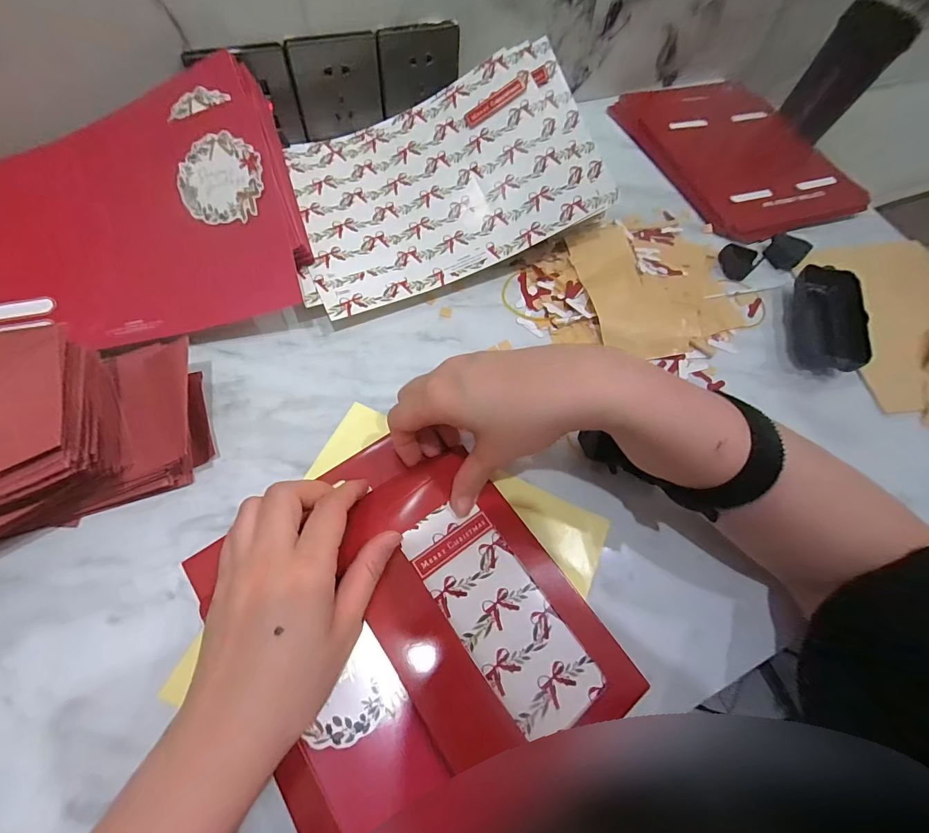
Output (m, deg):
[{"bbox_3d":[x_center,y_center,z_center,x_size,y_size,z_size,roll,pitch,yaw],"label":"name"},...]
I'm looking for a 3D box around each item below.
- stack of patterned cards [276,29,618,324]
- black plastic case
[{"bbox_3d":[-0.021,-0.213,0.362,0.270,0.027,0.186,-21,81,0],"label":"stack of patterned cards"},{"bbox_3d":[0.339,-0.094,0.376,0.045,0.035,0.102,14,65,0],"label":"black plastic case"}]

